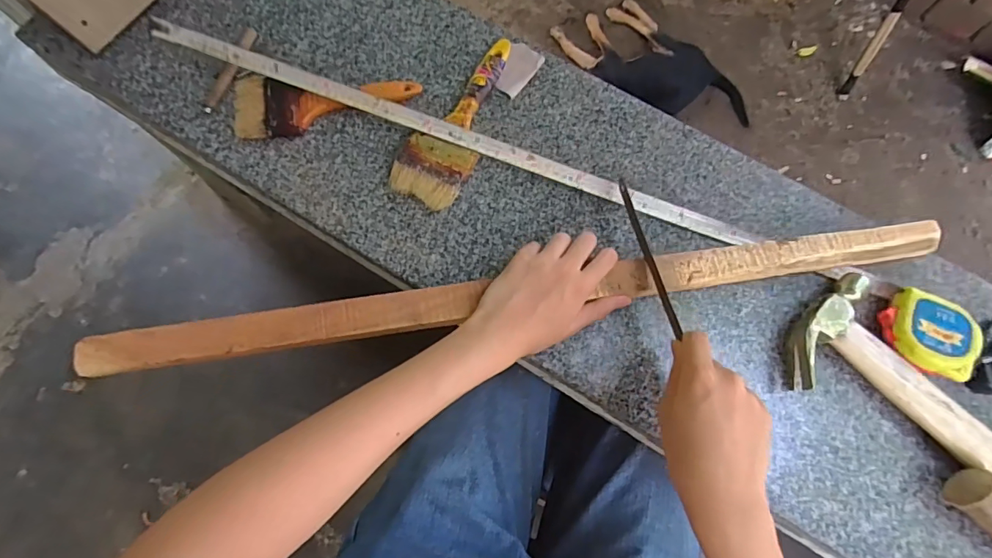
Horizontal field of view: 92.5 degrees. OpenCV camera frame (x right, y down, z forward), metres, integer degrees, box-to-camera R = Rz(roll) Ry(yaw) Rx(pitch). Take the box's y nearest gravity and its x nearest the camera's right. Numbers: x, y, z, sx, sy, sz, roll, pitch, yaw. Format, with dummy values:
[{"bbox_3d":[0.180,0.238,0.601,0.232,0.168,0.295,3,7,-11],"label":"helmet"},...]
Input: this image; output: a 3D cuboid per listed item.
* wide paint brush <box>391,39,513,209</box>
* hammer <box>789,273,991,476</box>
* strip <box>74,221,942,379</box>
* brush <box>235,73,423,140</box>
[{"bbox_3d":[-0.037,-0.167,0.489,0.071,0.018,0.205,22,75,5],"label":"wide paint brush"},{"bbox_3d":[0.397,0.129,0.401,0.304,0.036,0.113,40,78,9],"label":"hammer"},{"bbox_3d":[0.028,0.015,0.421,0.746,0.018,0.039,-8,75,-4],"label":"strip"},{"bbox_3d":[-0.177,-0.177,0.491,0.186,0.014,0.074,2,75,-1],"label":"brush"}]

